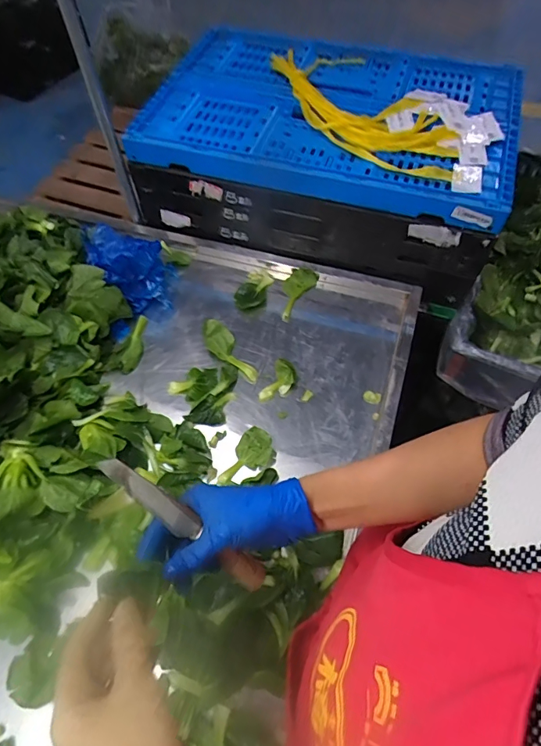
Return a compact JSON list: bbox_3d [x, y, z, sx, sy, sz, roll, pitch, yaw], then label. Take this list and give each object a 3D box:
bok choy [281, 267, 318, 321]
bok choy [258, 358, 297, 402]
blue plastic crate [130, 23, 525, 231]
[{"bbox_3d":[0.036,-0.139,0.748,0.051,0.014,0.102,29,66,17],"label":"bok choy"},{"bbox_3d":[0.012,0.014,0.659,0.036,0.021,0.067,25,65,15],"label":"bok choy"},{"bbox_3d":[0.097,-0.433,0.729,0.583,0.054,0.365,15,61,10],"label":"blue plastic crate"}]

